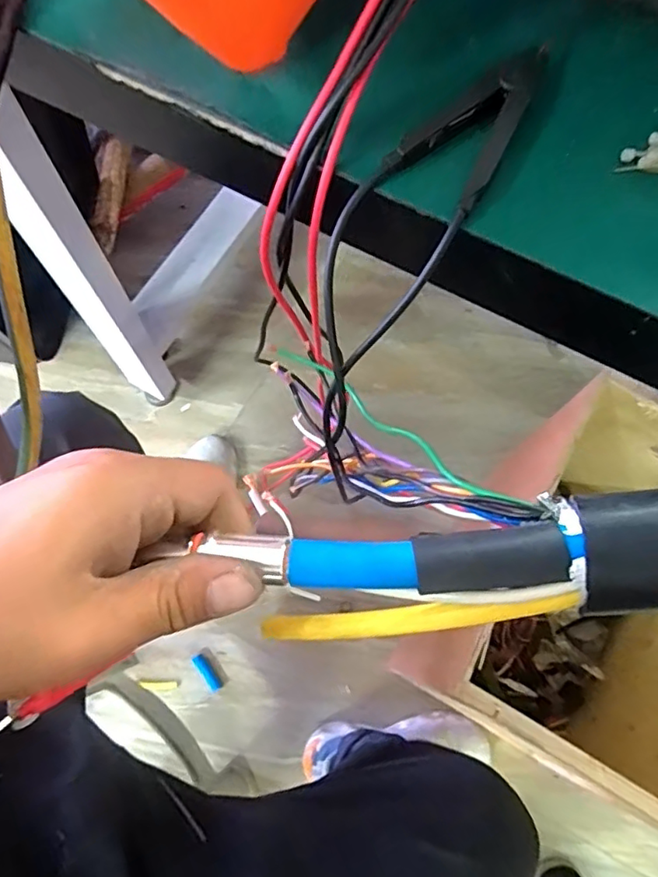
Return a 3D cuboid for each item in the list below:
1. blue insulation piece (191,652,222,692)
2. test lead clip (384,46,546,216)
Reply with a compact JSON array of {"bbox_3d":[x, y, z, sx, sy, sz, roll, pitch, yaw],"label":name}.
[{"bbox_3d":[-0.192,0.370,0.906,0.023,0.013,0.062,-33,75,-12],"label":"blue insulation piece"},{"bbox_3d":[0.058,-0.122,0.217,0.036,0.011,0.079,35,73,9],"label":"test lead clip"}]

